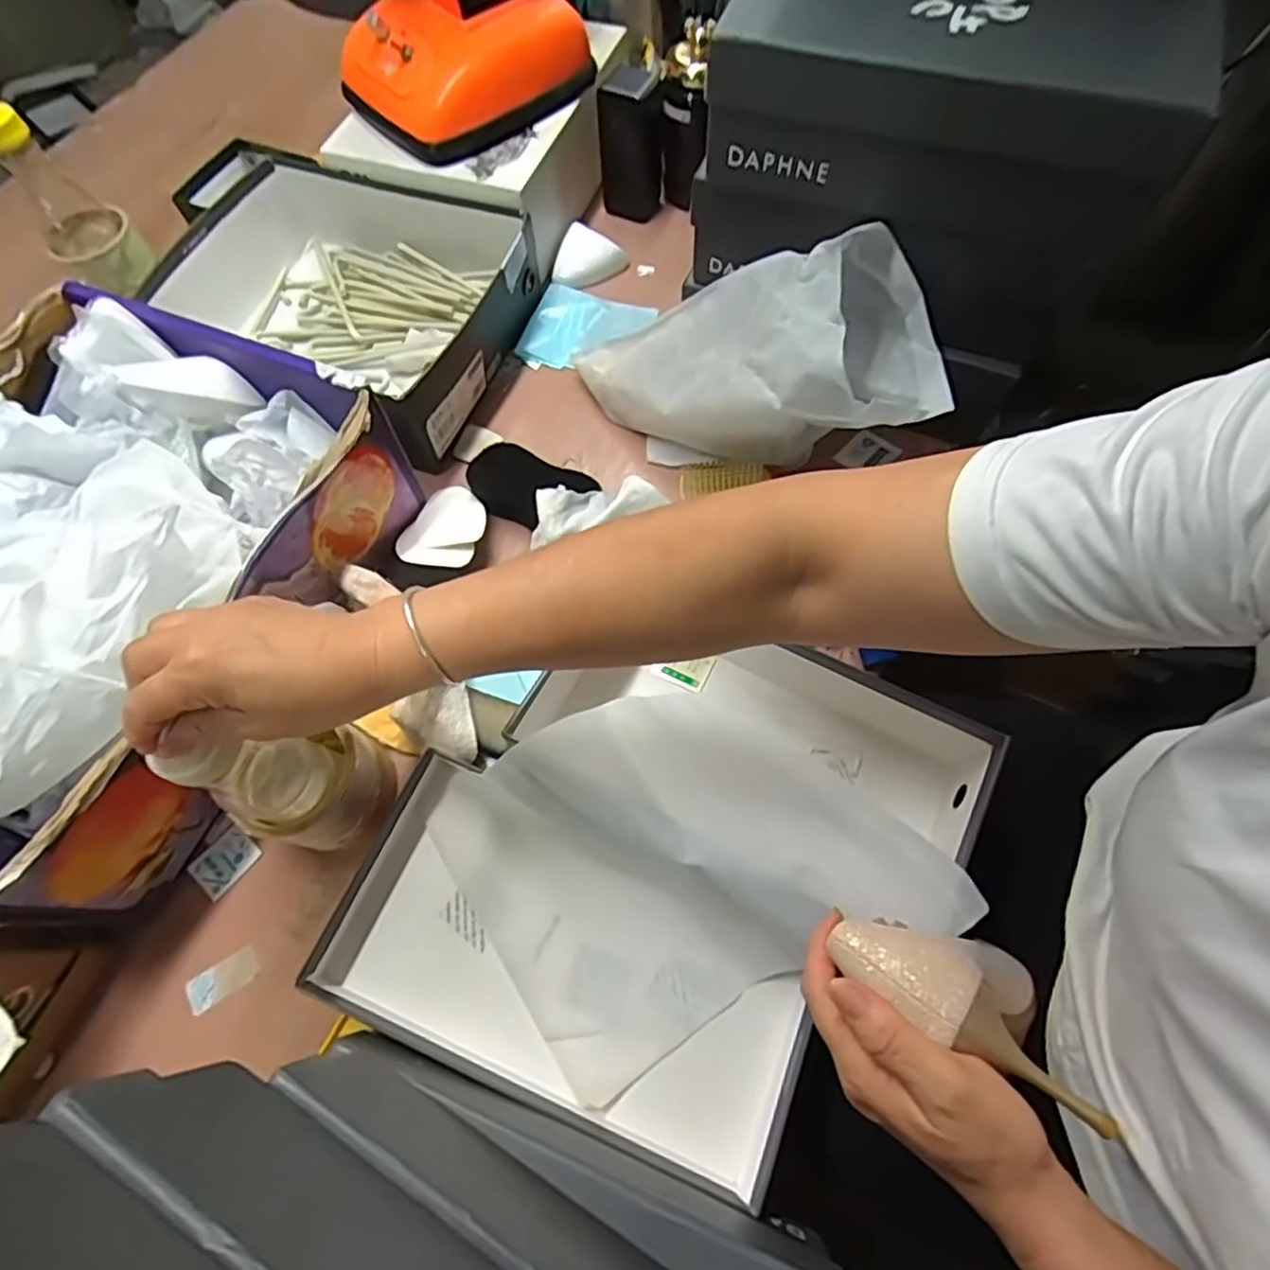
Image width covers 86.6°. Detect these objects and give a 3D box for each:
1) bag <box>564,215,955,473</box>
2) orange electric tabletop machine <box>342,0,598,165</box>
[{"bbox_3d":[0.088,-0.215,0.573,0.318,0.147,0.142,2,63,34],"label":"bag"},{"bbox_3d":[-0.170,-0.601,0.606,0.210,0.205,0.156,-39,71,-14],"label":"orange electric tabletop machine"}]

